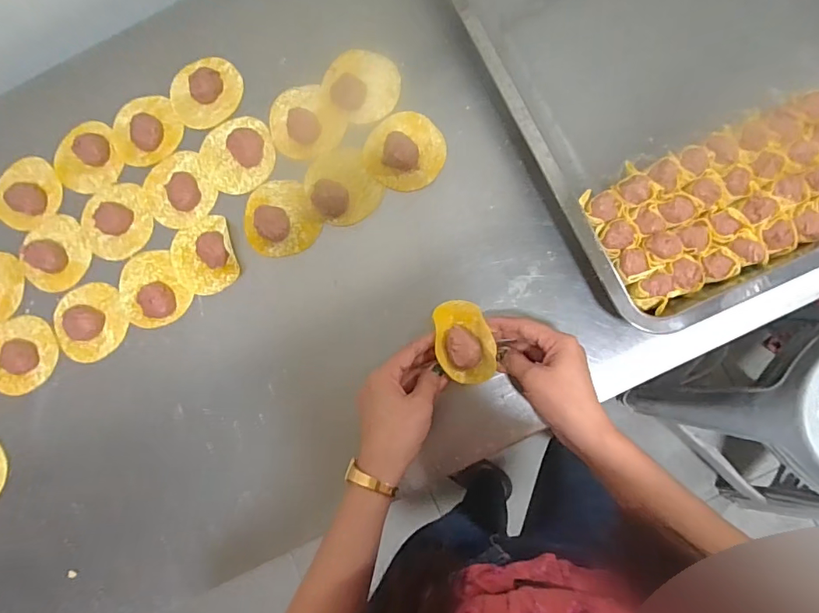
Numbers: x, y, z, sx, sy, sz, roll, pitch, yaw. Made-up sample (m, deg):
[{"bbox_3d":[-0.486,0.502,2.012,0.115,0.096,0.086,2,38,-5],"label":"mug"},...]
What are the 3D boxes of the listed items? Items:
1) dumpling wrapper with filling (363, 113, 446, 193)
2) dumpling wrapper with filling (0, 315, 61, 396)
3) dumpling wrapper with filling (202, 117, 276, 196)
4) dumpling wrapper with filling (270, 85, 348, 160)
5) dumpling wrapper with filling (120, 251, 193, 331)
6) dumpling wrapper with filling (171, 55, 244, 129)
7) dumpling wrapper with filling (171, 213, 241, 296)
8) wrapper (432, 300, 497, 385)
[{"bbox_3d":[-0.005,-0.164,0.494,0.085,0.019,0.080,0,84,4],"label":"dumpling wrapper with filling"},{"bbox_3d":[-0.422,0.051,0.515,0.080,0.010,0.084,0,84,4],"label":"dumpling wrapper with filling"},{"bbox_3d":[-0.185,-0.169,0.511,0.074,0.020,0.086,-30,83,1],"label":"dumpling wrapper with filling"},{"bbox_3d":[-0.113,-0.200,0.515,0.077,0.018,0.081,0,84,4],"label":"dumpling wrapper with filling"},{"bbox_3d":[-0.275,-0.019,0.501,0.067,0.020,0.085,-32,83,1],"label":"dumpling wrapper with filling"},{"bbox_3d":[-0.227,-0.240,0.529,0.069,0.027,0.081,36,88,7],"label":"dumpling wrapper with filling"},{"bbox_3d":[-0.218,-0.052,0.501,0.068,0.015,0.076,-23,83,2],"label":"dumpling wrapper with filling"},{"bbox_3d":[0.052,0.033,0.458,0.051,0.028,0.080,-7,84,4],"label":"wrapper"}]

